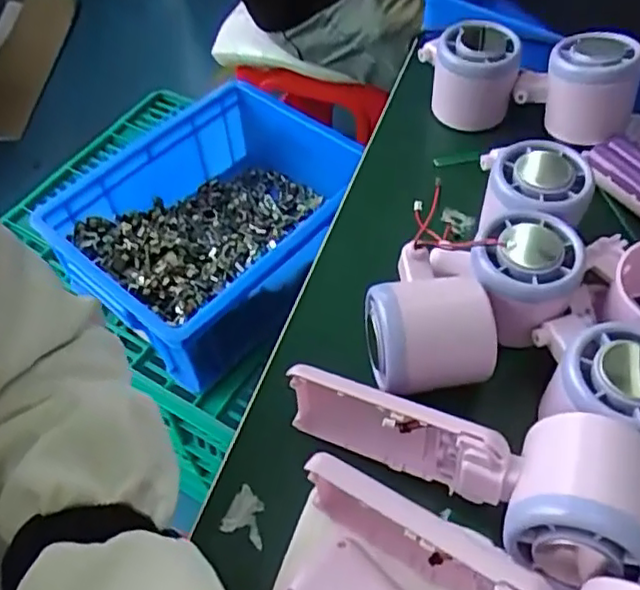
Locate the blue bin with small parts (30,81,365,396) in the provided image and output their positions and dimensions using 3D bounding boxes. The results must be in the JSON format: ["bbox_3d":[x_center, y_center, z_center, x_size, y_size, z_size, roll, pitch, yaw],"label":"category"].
[{"bbox_3d":[-0.125,-0.083,0.784,0.269,0.125,0.334,31,61,22],"label":"blue bin with small parts"}]

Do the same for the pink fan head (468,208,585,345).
[{"bbox_3d":[0.107,-0.013,0.330,0.050,0.050,0.052,21,57,16],"label":"pink fan head"}]

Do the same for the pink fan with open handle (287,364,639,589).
[{"bbox_3d":[0.061,0.075,0.285,0.161,0.063,0.059,10,53,28],"label":"pink fan with open handle"}]

